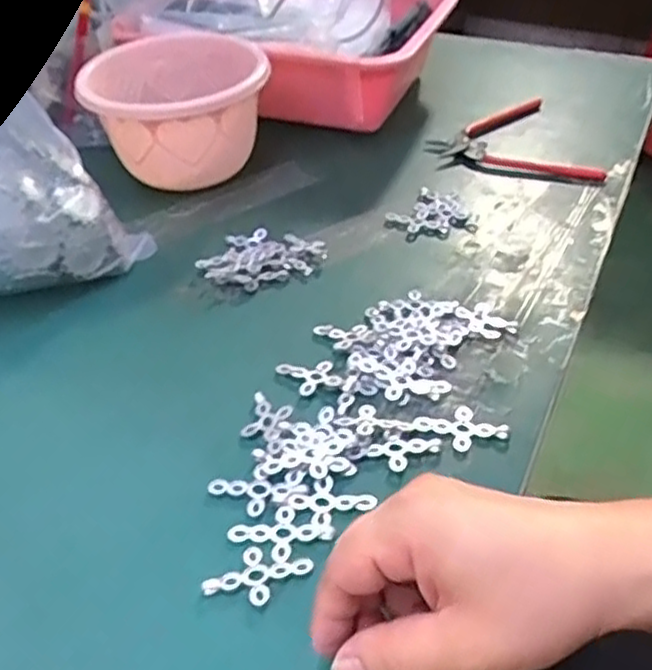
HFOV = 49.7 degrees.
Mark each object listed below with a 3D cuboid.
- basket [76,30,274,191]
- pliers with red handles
[{"bbox_3d":[-0.117,-0.179,0.580,0.135,0.091,0.122,-2,41,1],"label":"basket"},{"bbox_3d":[0.171,-0.177,0.621,0.146,0.014,0.110,11,43,16],"label":"pliers with red handles"}]

